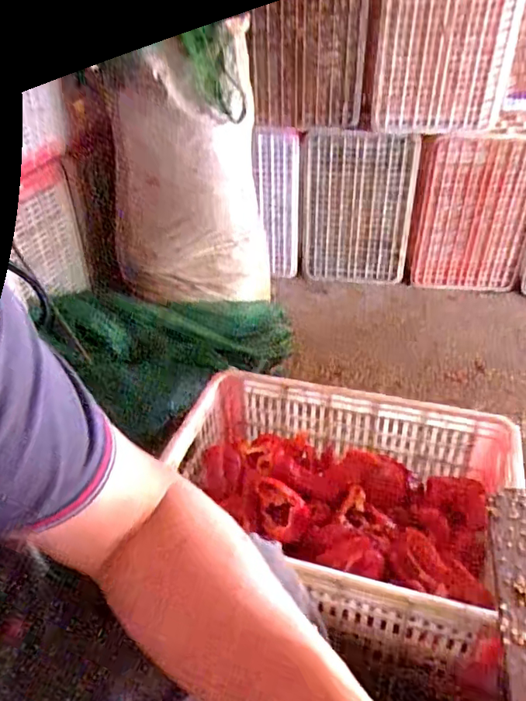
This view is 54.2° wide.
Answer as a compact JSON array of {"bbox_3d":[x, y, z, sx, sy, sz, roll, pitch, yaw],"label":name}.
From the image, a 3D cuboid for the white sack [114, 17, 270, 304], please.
[{"bbox_3d":[-0.187,-0.423,1.296,0.370,0.604,0.182,7,36,12],"label":"white sack"}]

